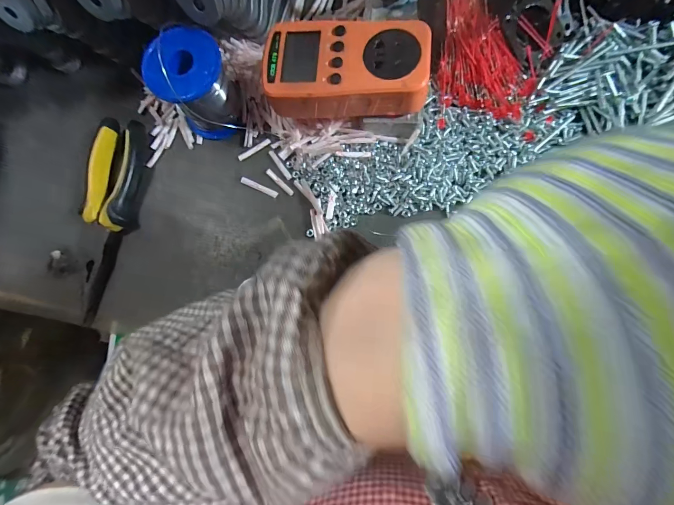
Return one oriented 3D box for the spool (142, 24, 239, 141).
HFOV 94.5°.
[{"bbox_3d":[-0.119,-0.138,0.265,0.055,0.072,0.052,-1,80,5],"label":"spool"}]

